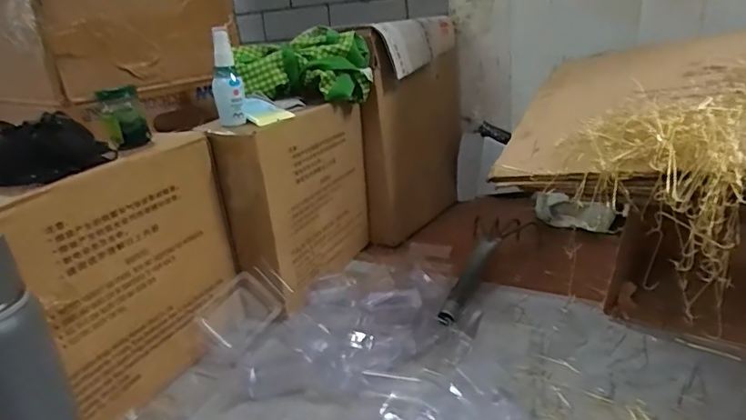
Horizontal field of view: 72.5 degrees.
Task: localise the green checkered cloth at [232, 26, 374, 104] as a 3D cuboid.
[{"bbox_3d":[-0.107,-0.216,0.777,0.206,0.094,0.098,-7,21,-4],"label":"green checkered cloth"}]

